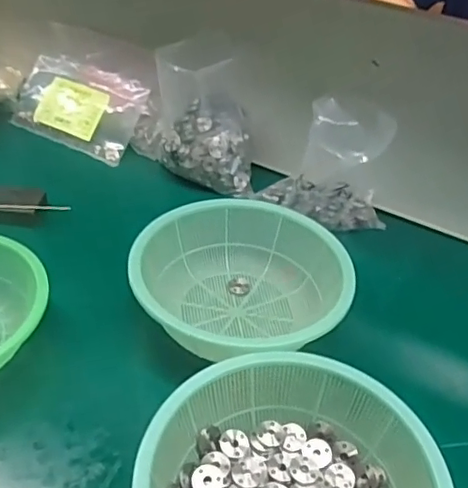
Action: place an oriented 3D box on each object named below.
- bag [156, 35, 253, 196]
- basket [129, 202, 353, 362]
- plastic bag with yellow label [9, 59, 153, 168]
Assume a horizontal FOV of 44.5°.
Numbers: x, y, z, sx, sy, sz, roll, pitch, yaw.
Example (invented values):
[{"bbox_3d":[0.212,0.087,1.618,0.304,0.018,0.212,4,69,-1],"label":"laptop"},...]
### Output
[{"bbox_3d":[-0.033,-0.136,0.651,0.114,0.140,0.073,5,39,-1],"label":"bag"},{"bbox_3d":[0.005,0.037,0.510,0.186,0.062,0.172,-3,40,-11],"label":"basket"},{"bbox_3d":[-0.200,-0.178,0.746,0.177,0.035,0.108,23,87,19],"label":"plastic bag with yellow label"}]

